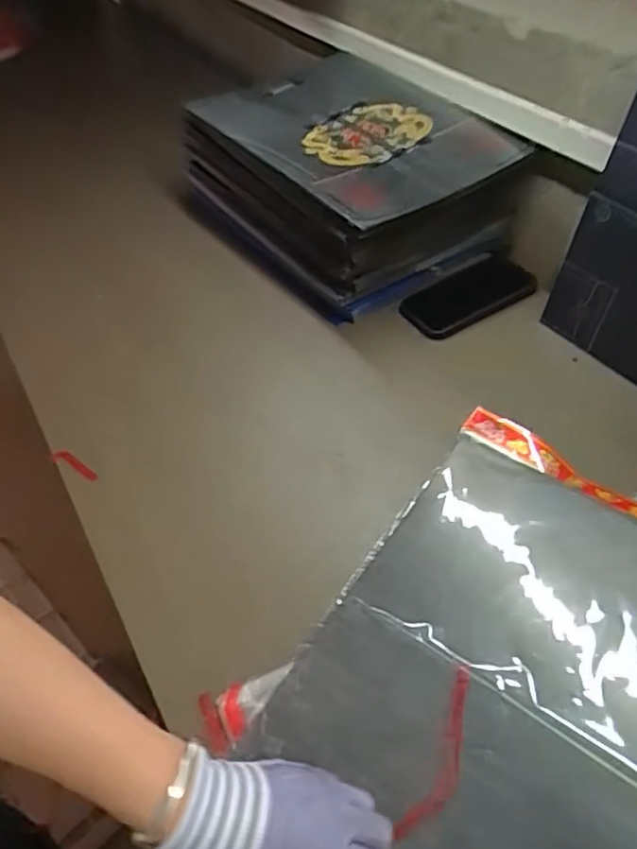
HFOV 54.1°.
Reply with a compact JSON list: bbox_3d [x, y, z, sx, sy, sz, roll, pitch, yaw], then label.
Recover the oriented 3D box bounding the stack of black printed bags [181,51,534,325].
[{"bbox_3d":[0.035,-0.336,0.833,0.279,0.148,0.396,-29,52,-19],"label":"stack of black printed bags"}]

